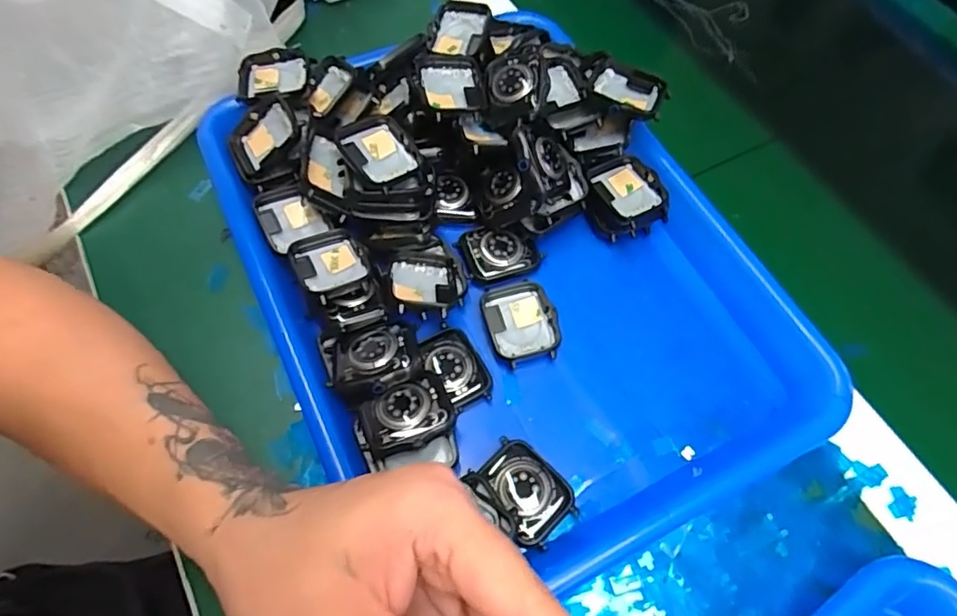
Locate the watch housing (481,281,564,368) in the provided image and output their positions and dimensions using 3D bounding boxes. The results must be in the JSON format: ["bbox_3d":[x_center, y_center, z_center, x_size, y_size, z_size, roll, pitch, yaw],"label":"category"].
[{"bbox_3d":[0.023,0.008,0.312,0.037,0.009,0.045,-13,64,-8],"label":"watch housing"}]

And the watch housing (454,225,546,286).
[{"bbox_3d":[0.013,-0.033,0.327,0.044,0.009,0.032,-14,64,-8],"label":"watch housing"}]

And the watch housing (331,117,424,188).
[{"bbox_3d":[-0.053,-0.086,0.315,0.035,0.017,0.043,-34,68,-17],"label":"watch housing"}]

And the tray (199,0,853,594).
[{"bbox_3d":[0.008,-0.038,0.314,0.253,0.059,0.334,-24,66,-13],"label":"tray"}]

